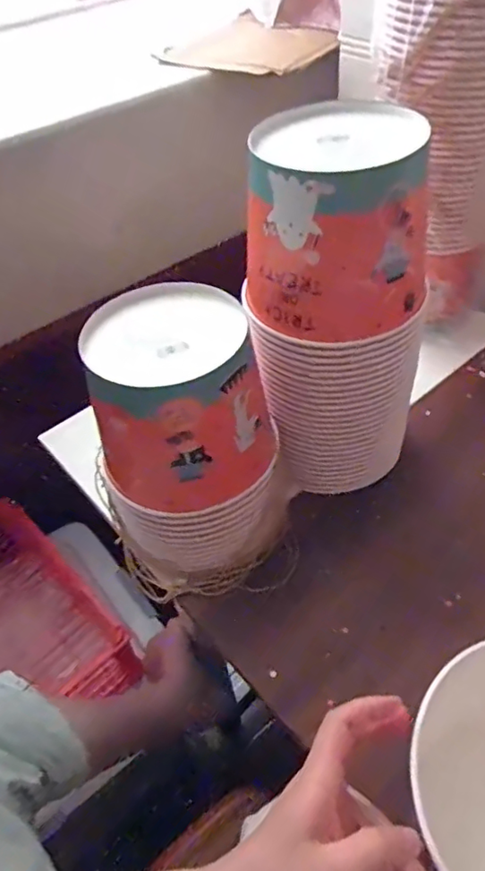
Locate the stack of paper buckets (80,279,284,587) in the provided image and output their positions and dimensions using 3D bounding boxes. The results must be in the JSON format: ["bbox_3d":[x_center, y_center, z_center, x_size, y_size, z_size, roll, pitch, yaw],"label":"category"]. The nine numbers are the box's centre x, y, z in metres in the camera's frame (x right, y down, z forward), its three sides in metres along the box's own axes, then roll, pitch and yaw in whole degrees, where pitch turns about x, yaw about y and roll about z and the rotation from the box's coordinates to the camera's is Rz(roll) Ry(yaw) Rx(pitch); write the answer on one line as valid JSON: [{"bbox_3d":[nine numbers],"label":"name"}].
[{"bbox_3d":[-0.048,0.009,0.532,0.154,0.254,0.151,-4,47,3],"label":"stack of paper buckets"}]

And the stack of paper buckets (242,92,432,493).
[{"bbox_3d":[0.091,-0.100,0.535,0.143,0.328,0.130,4,48,10],"label":"stack of paper buckets"}]

